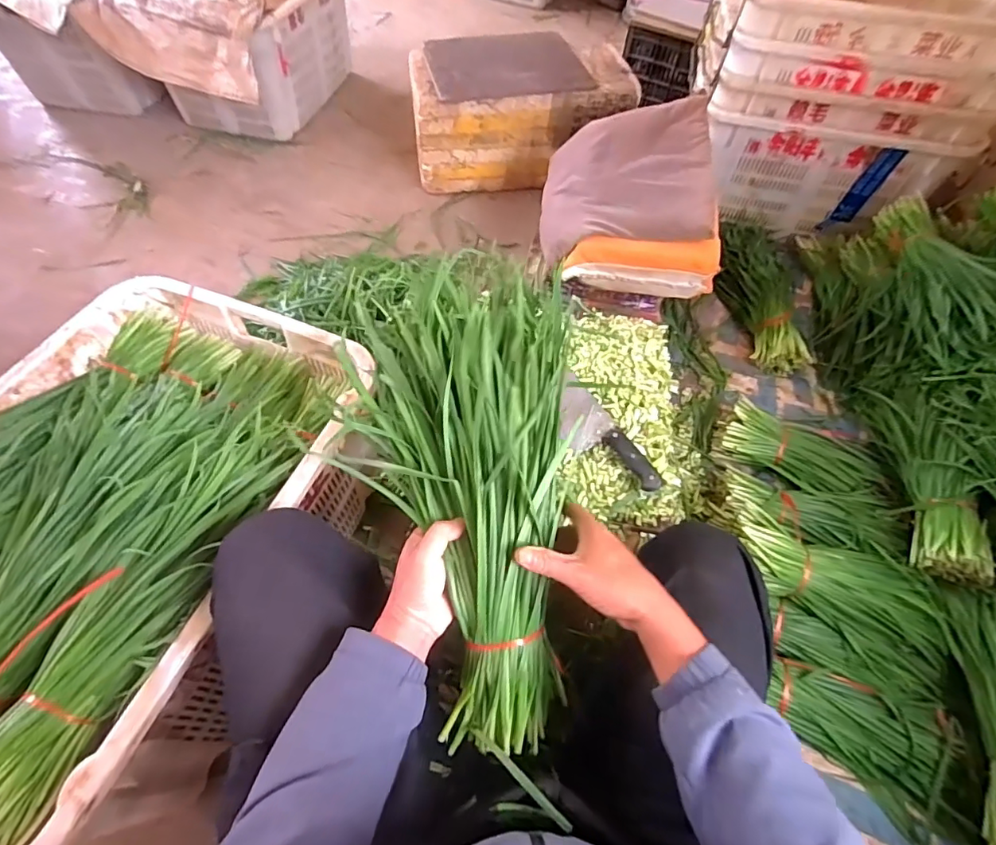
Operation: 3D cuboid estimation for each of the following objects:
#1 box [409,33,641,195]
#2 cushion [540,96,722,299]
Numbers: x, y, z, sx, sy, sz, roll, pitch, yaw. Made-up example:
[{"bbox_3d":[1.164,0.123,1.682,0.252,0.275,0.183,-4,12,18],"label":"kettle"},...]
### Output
[{"bbox_3d":[0.064,-0.944,1.578,0.625,0.331,0.313,-2,57,-4],"label":"box"},{"bbox_3d":[0.287,-0.520,1.162,0.356,0.206,0.432,0,57,-3],"label":"cushion"}]

